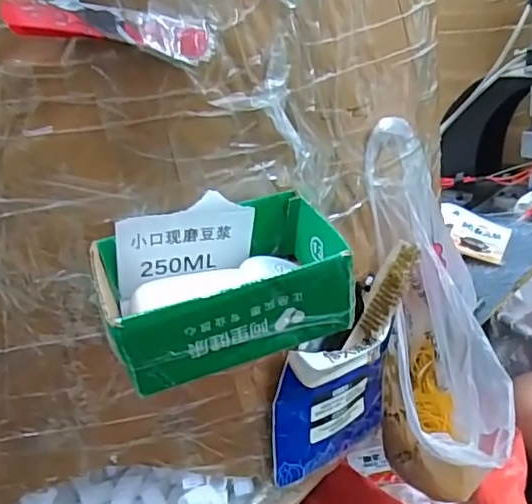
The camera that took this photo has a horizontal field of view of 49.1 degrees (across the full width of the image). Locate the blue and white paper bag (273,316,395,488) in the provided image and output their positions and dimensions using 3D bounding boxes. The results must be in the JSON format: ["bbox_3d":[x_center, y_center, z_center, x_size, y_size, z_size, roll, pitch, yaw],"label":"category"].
[{"bbox_3d":[0.068,0.136,0.536,0.147,0.146,0.028,-24,29,-32],"label":"blue and white paper bag"}]

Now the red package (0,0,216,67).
[{"bbox_3d":[-0.087,-0.130,0.340,0.119,0.024,0.016,0,20,-23],"label":"red package"}]

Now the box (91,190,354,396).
[{"bbox_3d":[-0.027,0.022,0.379,0.152,0.074,0.086,-15,25,-15],"label":"box"}]

